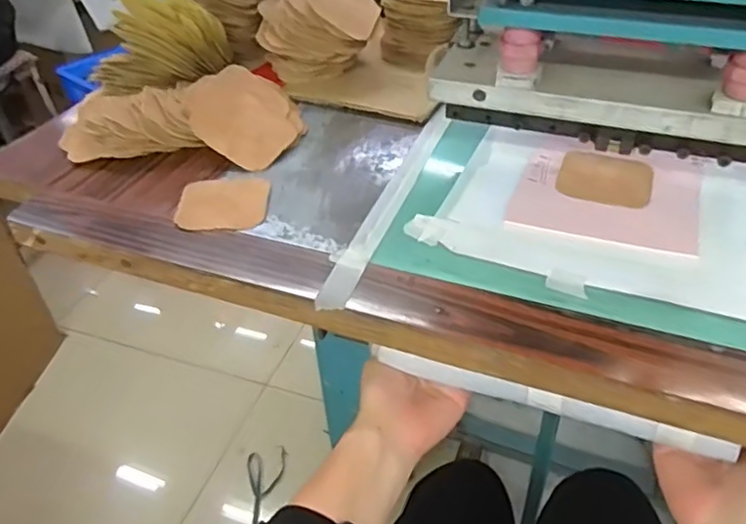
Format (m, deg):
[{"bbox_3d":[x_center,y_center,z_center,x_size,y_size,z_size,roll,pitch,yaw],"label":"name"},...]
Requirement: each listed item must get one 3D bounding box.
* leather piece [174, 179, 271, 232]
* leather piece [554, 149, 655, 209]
[{"bbox_3d":[-0.137,-0.056,0.568,0.081,0.005,0.075,-5,40,-3],"label":"leather piece"},{"bbox_3d":[0.216,-0.079,0.572,0.082,0.006,0.081,14,43,19],"label":"leather piece"}]

